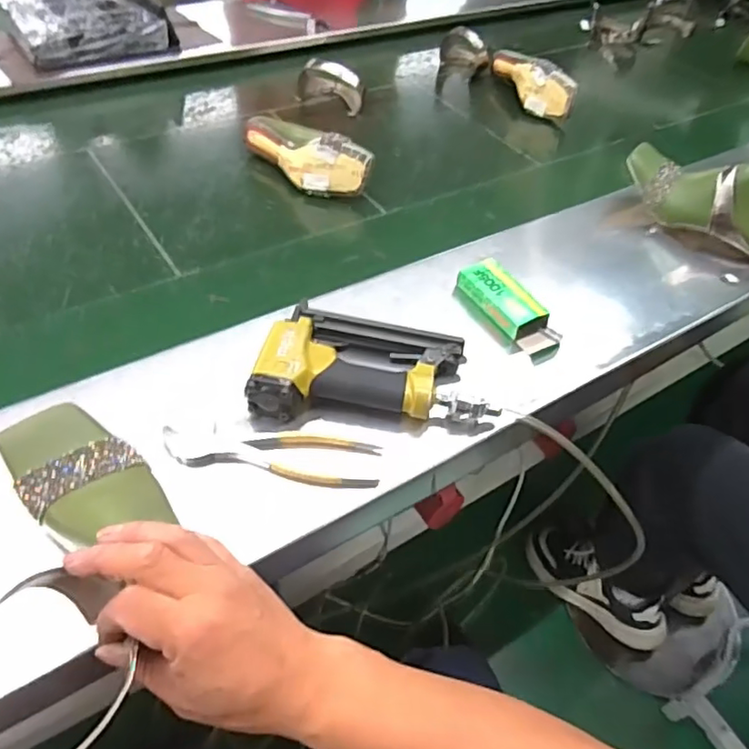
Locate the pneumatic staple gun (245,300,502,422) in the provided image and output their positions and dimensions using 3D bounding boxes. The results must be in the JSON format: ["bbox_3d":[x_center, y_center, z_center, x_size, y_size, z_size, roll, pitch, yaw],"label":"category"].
[{"bbox_3d":[-0.002,-0.012,0.605,0.229,0.048,0.126,2,46,-4],"label":"pneumatic staple gun"}]

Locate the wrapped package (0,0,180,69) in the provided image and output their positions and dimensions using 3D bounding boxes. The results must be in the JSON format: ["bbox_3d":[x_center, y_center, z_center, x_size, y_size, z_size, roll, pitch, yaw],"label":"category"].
[{"bbox_3d":[-0.508,-0.630,1.088,0.255,0.064,0.199,-23,53,-26],"label":"wrapped package"}]

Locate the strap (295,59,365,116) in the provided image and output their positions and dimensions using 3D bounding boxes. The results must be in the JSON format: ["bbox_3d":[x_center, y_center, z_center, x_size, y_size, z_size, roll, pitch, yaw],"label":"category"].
[{"bbox_3d":[-0.076,-0.515,1.089,0.128,0.076,0.040,17,47,10],"label":"strap"}]

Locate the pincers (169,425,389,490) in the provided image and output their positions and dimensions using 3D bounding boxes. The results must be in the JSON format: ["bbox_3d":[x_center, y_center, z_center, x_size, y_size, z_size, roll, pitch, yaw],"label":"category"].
[{"bbox_3d":[-0.091,0.071,0.545,0.190,0.020,0.051,5,46,-2],"label":"pincers"}]

